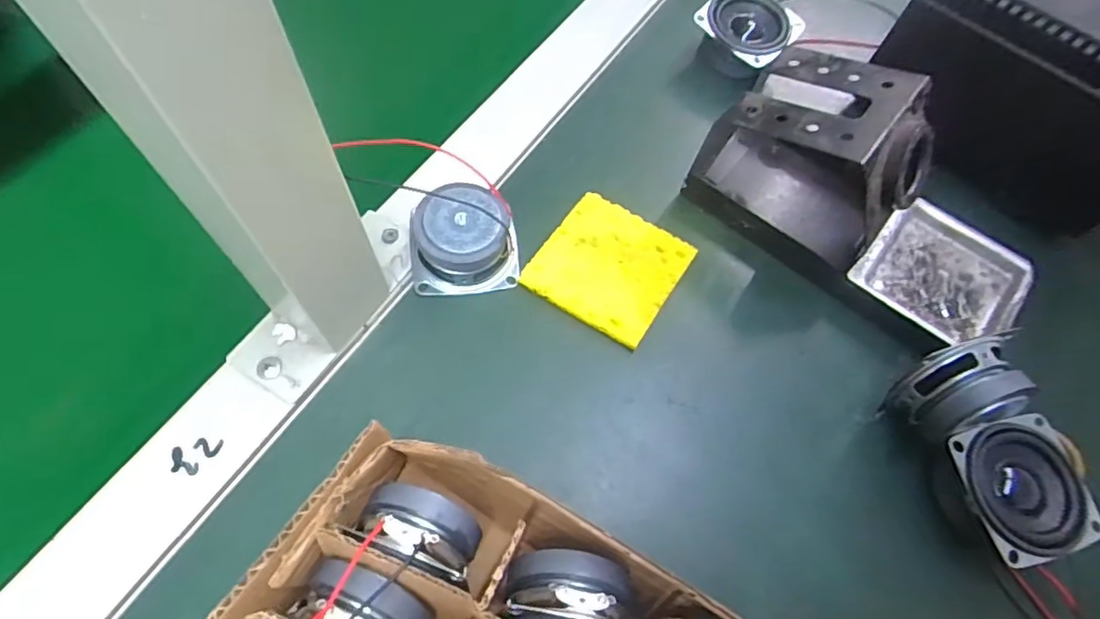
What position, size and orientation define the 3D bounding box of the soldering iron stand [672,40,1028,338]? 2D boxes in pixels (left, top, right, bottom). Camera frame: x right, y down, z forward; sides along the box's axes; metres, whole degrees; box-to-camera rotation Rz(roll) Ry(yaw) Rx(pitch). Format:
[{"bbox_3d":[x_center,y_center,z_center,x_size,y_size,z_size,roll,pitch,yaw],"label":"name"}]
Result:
[{"bbox_3d":[0.155,-0.055,0.282,0.160,0.069,0.073,39,68,15],"label":"soldering iron stand"}]

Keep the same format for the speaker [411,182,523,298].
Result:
[{"bbox_3d":[-0.042,-0.034,0.286,0.051,0.028,0.045,-7,64,-7],"label":"speaker"}]

